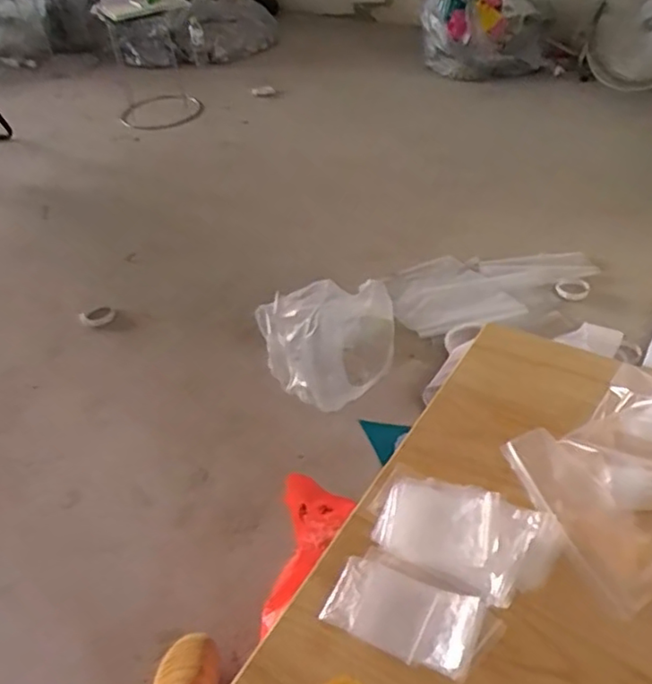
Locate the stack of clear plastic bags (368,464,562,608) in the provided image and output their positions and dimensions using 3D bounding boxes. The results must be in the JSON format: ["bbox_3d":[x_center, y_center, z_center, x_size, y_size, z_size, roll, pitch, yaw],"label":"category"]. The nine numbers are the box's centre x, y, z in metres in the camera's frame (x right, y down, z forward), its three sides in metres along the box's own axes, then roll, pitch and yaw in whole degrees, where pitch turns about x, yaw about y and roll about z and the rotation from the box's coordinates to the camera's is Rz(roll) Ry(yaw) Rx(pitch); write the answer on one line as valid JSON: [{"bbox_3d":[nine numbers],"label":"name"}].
[{"bbox_3d":[0.125,0.179,0.598,0.176,0.029,0.099,18,48,24],"label":"stack of clear plastic bags"}]

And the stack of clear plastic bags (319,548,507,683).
[{"bbox_3d":[0.075,0.240,0.557,0.144,0.020,0.082,21,50,27],"label":"stack of clear plastic bags"}]

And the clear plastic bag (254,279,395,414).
[{"bbox_3d":[0.010,0.003,1.435,0.320,0.197,0.285,-9,43,-4],"label":"clear plastic bag"}]

